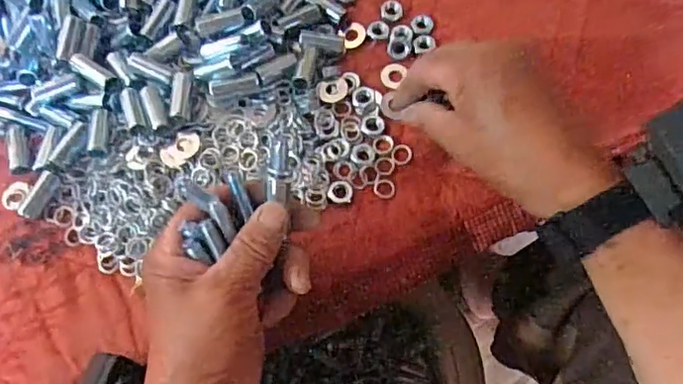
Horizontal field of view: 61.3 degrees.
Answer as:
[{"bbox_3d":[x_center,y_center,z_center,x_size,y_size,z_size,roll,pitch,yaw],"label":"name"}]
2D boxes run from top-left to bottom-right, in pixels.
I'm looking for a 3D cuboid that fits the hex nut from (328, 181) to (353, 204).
[{"bbox_3d":[-0.001,0.000,0.386,0.016,0.004,0.015,-3,69,0],"label":"hex nut"}]

